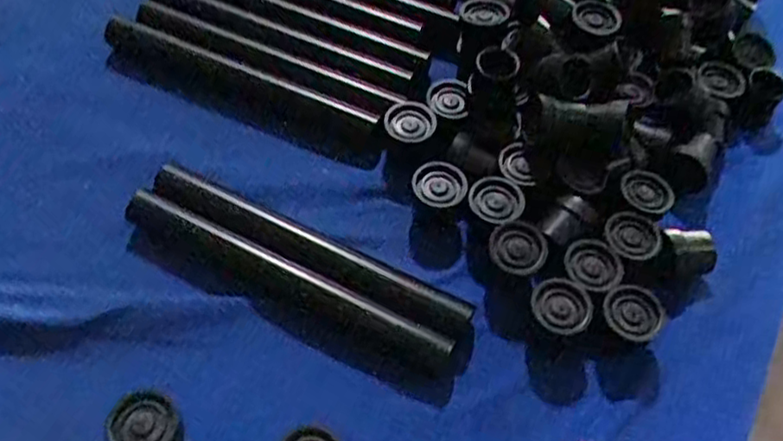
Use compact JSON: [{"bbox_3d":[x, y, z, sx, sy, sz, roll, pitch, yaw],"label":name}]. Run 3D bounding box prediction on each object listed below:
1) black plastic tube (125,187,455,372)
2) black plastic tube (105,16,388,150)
[{"bbox_3d":[-0.066,0.035,0.407,0.220,0.019,0.020,24,58,10],"label":"black plastic tube"},{"bbox_3d":[-0.108,-0.105,0.484,0.231,0.023,0.018,23,58,10],"label":"black plastic tube"}]

